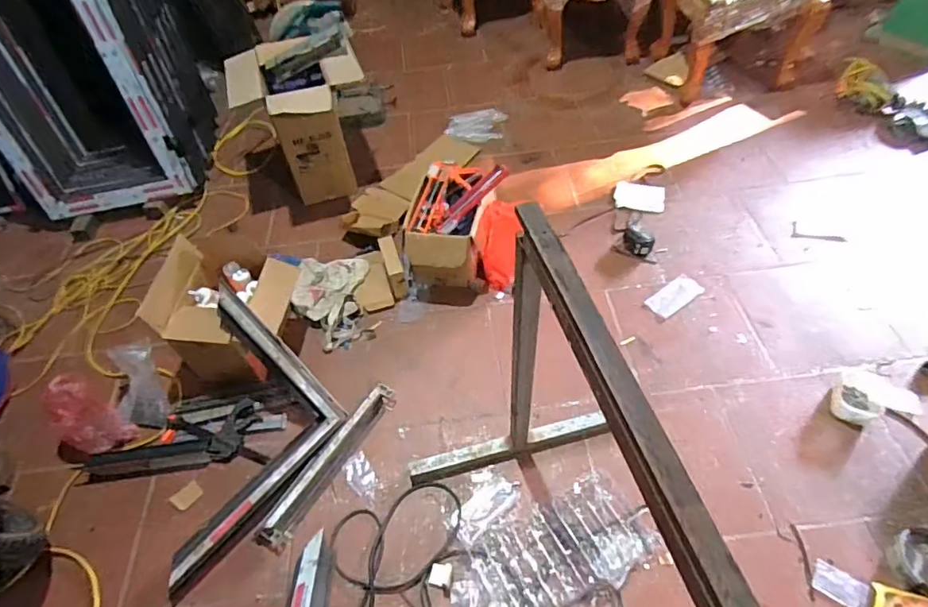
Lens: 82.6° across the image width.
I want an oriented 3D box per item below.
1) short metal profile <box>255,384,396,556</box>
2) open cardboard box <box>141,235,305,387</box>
[{"bbox_3d":[-0.363,0.435,1.467,0.088,0.046,0.523,26,59,22],"label":"short metal profile"},{"bbox_3d":[-0.719,0.023,1.643,0.317,0.315,0.400,10,54,12],"label":"open cardboard box"}]

